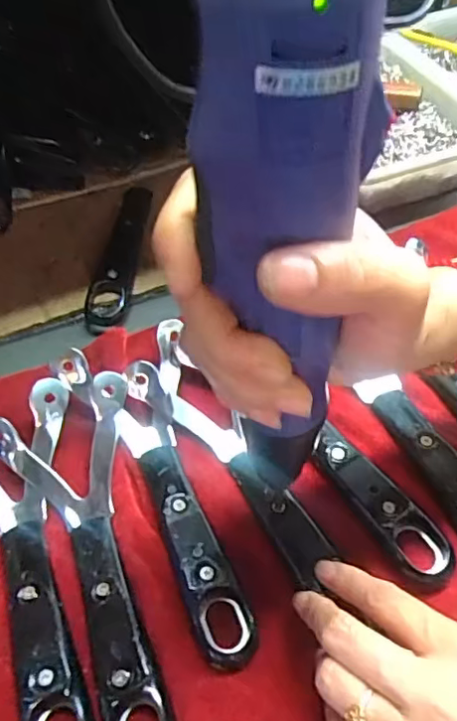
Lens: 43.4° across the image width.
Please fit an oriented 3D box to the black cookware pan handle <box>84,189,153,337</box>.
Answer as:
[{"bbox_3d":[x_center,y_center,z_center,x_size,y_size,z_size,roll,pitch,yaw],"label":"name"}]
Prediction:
[{"bbox_3d":[-0.085,-0.084,0.446,0.031,0.013,0.142,4,54,5],"label":"black cookware pan handle"}]

